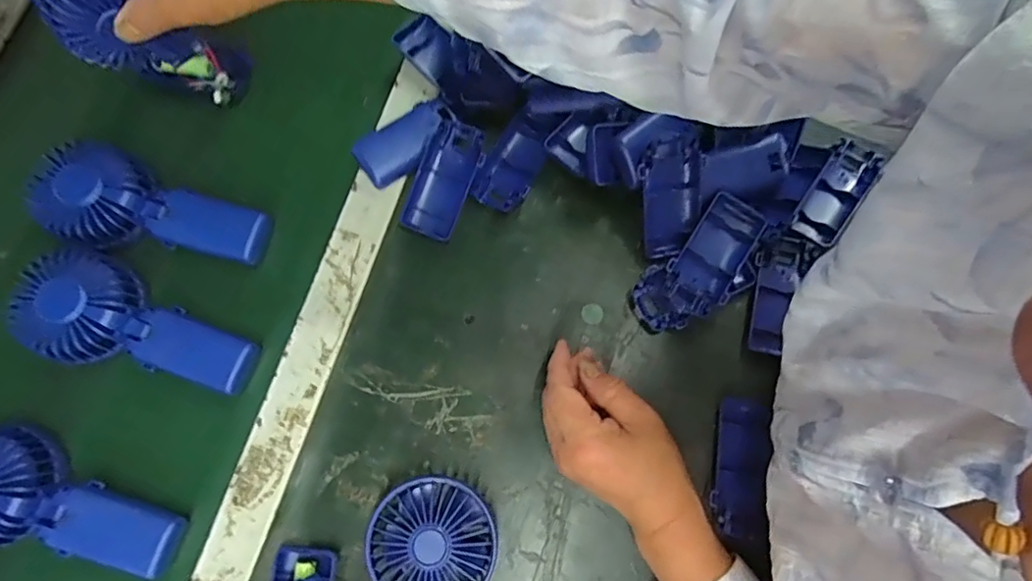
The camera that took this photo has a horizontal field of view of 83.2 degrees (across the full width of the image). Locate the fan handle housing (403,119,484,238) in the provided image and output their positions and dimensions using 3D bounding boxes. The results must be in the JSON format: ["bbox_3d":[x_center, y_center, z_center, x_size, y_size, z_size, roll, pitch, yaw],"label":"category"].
[{"bbox_3d":[-0.058,-0.090,0.472,0.045,0.014,0.093,22,92,4],"label":"fan handle housing"}]

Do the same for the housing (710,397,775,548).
[{"bbox_3d":[0.169,0.133,0.438,0.039,0.016,0.099,12,77,1],"label":"housing"}]

